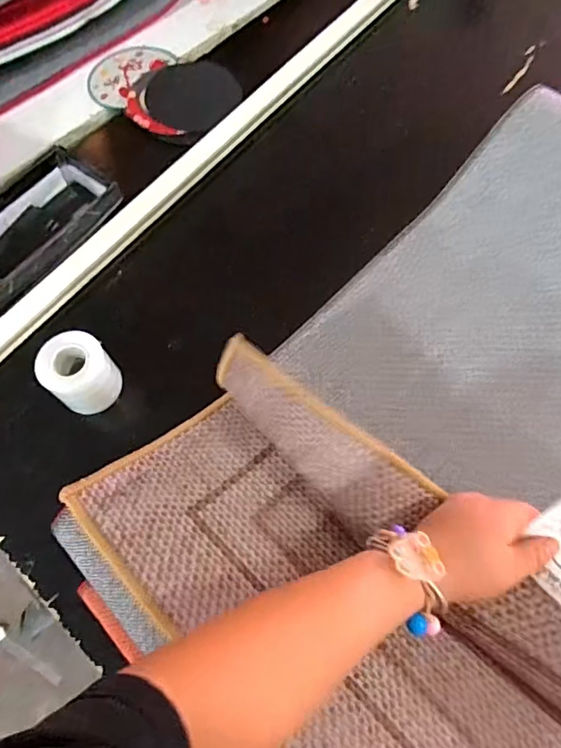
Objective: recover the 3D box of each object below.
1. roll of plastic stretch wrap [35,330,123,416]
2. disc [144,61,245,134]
[{"bbox_3d":[-0.202,-0.001,0.526,0.060,0.066,0.063,-1,66,3],"label":"roll of plastic stretch wrap"},{"bbox_3d":[-0.130,-0.405,0.743,0.134,0.010,0.134,-1,66,3],"label":"disc"}]

